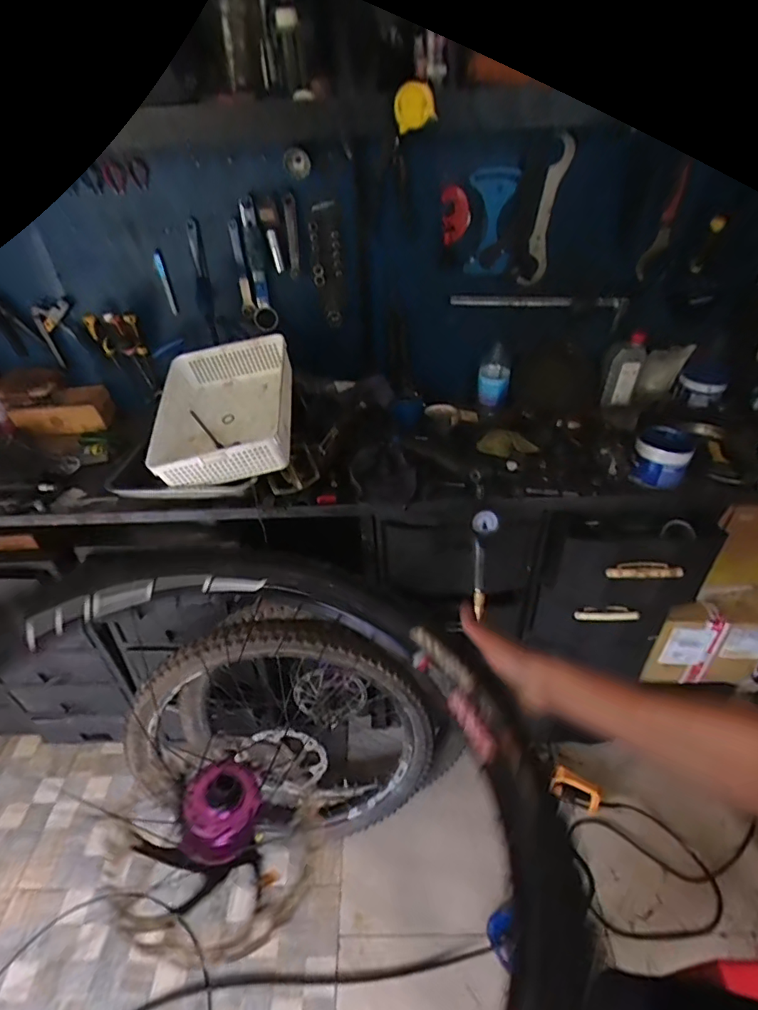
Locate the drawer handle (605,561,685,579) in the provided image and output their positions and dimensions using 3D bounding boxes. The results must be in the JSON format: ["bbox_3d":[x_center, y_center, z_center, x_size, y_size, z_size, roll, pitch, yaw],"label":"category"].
[{"bbox_3d":[0.504,0.124,0.978,0.142,0.030,0.017,-2,39,1],"label":"drawer handle"}]

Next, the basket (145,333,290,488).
[{"bbox_3d":[-0.303,-0.200,1.029,0.269,0.097,0.368,-16,47,3],"label":"basket"}]

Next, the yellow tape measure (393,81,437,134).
[{"bbox_3d":[0.053,-0.595,0.767,0.063,0.055,0.035,1,39,5],"label":"yellow tape measure"}]

